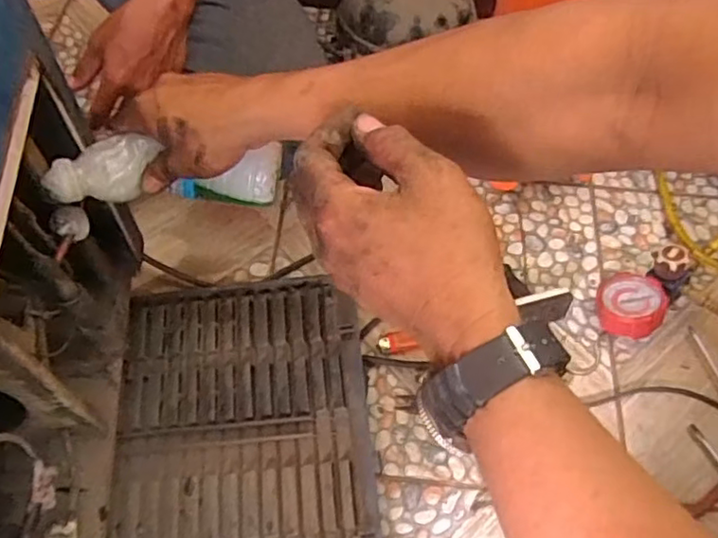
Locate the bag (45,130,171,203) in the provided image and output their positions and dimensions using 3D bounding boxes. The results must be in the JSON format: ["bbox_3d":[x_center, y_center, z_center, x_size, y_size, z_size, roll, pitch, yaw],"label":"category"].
[{"bbox_3d":[-0.195,-0.076,0.472,0.076,0.033,0.041,-10,60,-7],"label":"bag"}]

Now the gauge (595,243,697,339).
[{"bbox_3d":[0.322,0.024,0.707,0.110,0.069,0.074,-40,68,-22],"label":"gauge"}]

